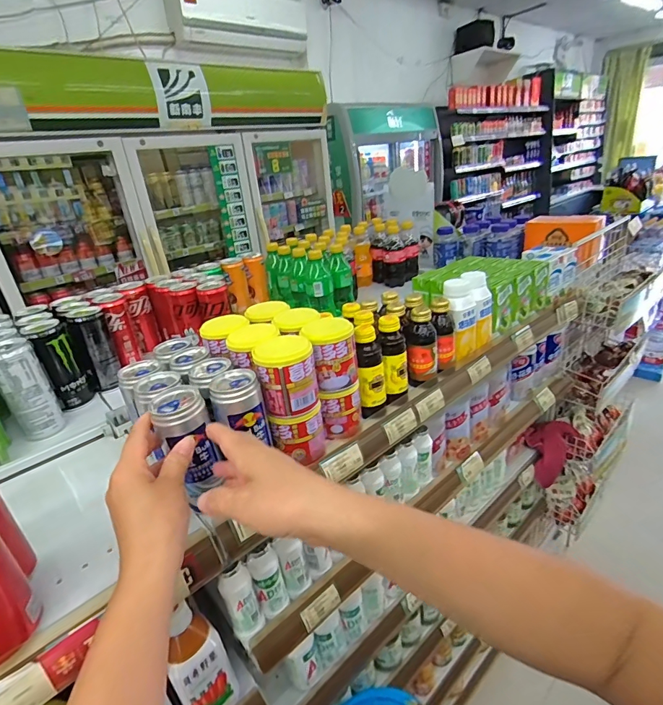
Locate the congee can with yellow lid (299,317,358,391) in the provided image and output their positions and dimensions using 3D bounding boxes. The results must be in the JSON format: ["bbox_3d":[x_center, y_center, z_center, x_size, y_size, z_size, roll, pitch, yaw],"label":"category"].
[{"bbox_3d":[-0.001,0.000,0.499,0.060,0.070,0.056,-10,25,-8],"label":"congee can with yellow lid"}]

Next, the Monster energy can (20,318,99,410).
[{"bbox_3d":[-0.444,0.018,0.667,0.061,0.137,0.054,-22,29,-31],"label":"Monster energy can"}]

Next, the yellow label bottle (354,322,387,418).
[{"bbox_3d":[0.055,0.024,0.543,0.034,0.125,0.038,-3,25,8],"label":"yellow label bottle"}]

